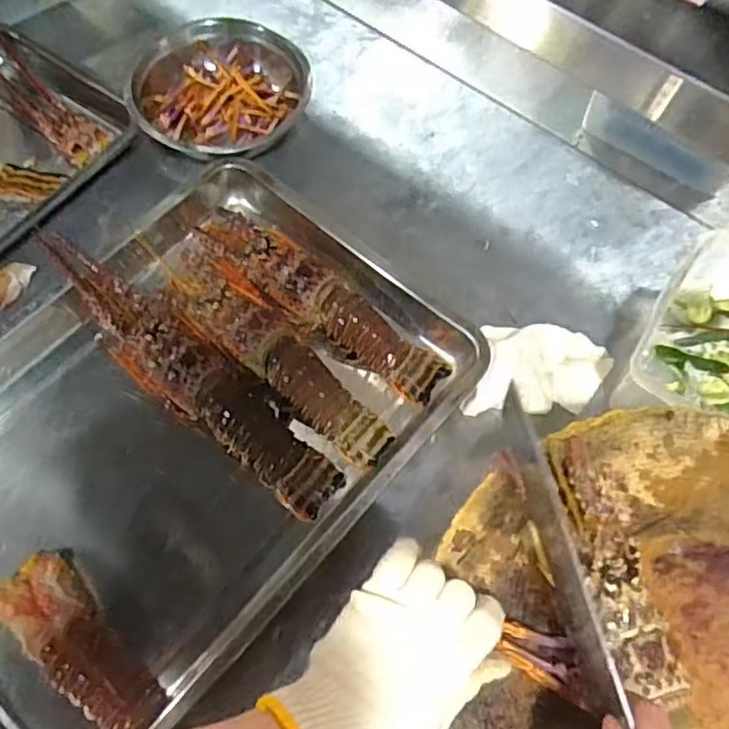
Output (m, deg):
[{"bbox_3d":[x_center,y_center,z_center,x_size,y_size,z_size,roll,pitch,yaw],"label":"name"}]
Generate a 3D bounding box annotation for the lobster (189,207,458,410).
[{"bbox_3d":[-0.050,-0.073,0.705,0.311,0.057,0.076,32,67,12],"label":"lobster"}]

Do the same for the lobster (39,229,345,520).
[{"bbox_3d":[-0.181,0.002,0.664,0.383,0.062,0.071,38,68,15],"label":"lobster"}]

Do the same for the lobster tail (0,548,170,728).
[{"bbox_3d":[-0.241,0.236,0.564,0.064,0.040,0.175,-41,72,-20],"label":"lobster tail"}]

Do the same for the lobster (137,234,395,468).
[{"bbox_3d":[-0.102,-0.027,0.683,0.328,0.060,0.078,37,68,14],"label":"lobster"}]

